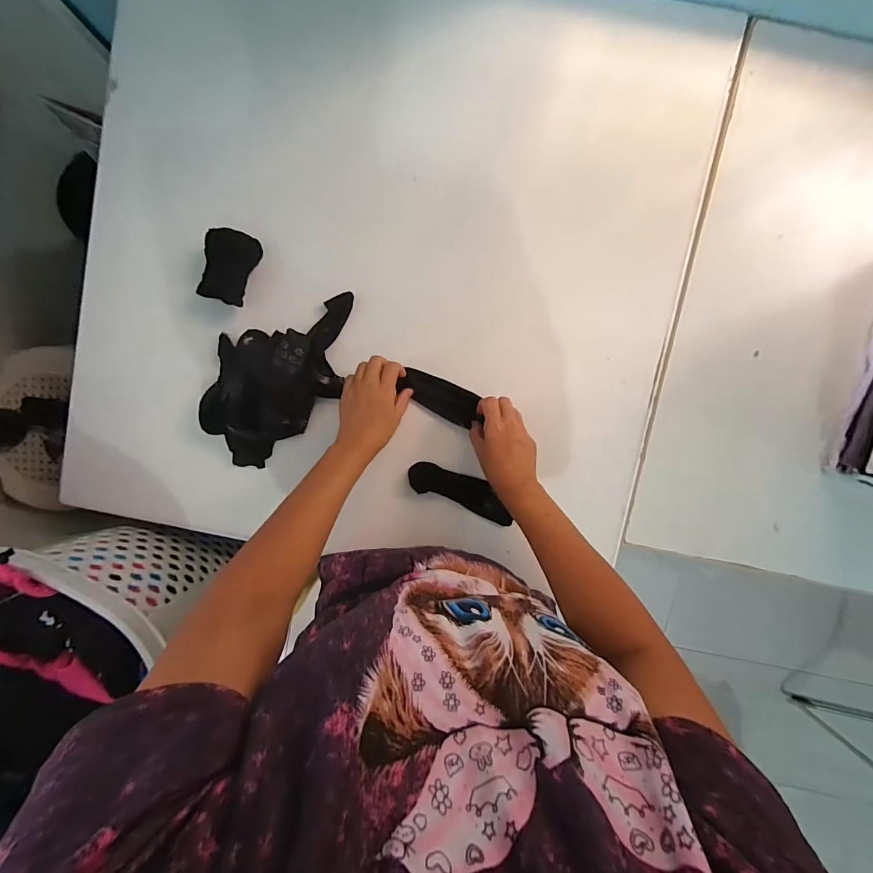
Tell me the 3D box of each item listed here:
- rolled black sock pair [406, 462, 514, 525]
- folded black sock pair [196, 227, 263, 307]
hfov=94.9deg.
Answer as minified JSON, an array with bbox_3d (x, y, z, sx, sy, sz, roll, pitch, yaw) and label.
[{"bbox_3d":[0.036,0.077,0.556,0.152,0.014,0.046,21,93,-1],"label":"rolled black sock pair"},{"bbox_3d":[-0.266,-0.218,0.515,0.061,0.023,0.088,21,93,-1],"label":"folded black sock pair"}]

